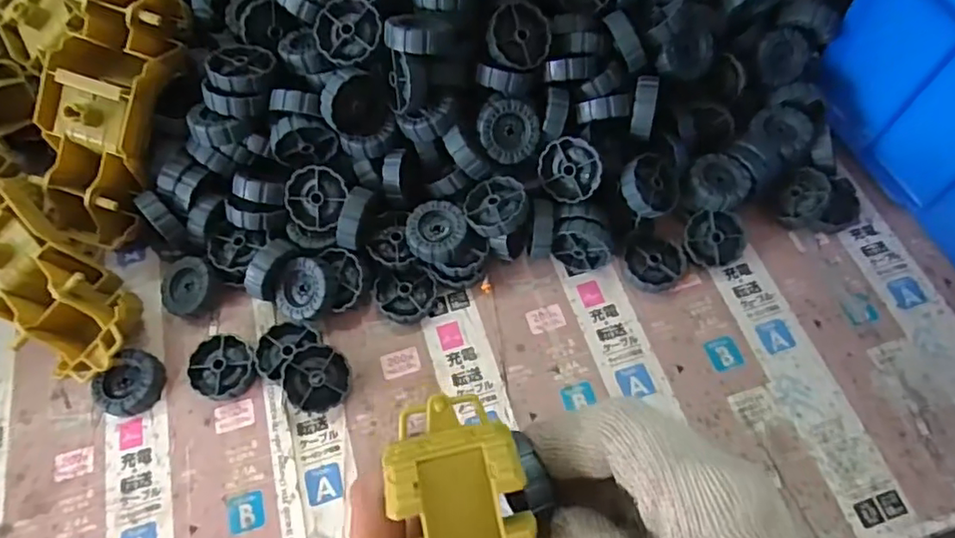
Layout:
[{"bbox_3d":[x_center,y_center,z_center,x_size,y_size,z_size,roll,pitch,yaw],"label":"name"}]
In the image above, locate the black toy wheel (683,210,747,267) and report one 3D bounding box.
[{"bbox_3d":[0.154,-0.020,0.379,0.037,0.015,0.035,-7,86,9],"label":"black toy wheel"}]

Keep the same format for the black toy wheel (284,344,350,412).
[{"bbox_3d":[-0.094,0.064,0.342,0.037,0.013,0.037,15,80,-16],"label":"black toy wheel"}]

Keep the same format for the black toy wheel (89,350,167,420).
[{"bbox_3d":[-0.208,0.068,0.348,0.034,0.017,0.037,-1,65,2],"label":"black toy wheel"}]

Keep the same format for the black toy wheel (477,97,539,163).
[{"bbox_3d":[0.018,-0.086,0.362,0.037,0.015,0.038,-4,105,-14],"label":"black toy wheel"}]

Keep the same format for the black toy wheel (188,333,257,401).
[{"bbox_3d":[-0.154,0.060,0.353,0.039,0.012,0.036,-1,65,2],"label":"black toy wheel"}]

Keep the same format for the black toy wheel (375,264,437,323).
[{"bbox_3d":[-0.045,0.017,0.371,0.037,0.013,0.036,-1,65,2],"label":"black toy wheel"}]

